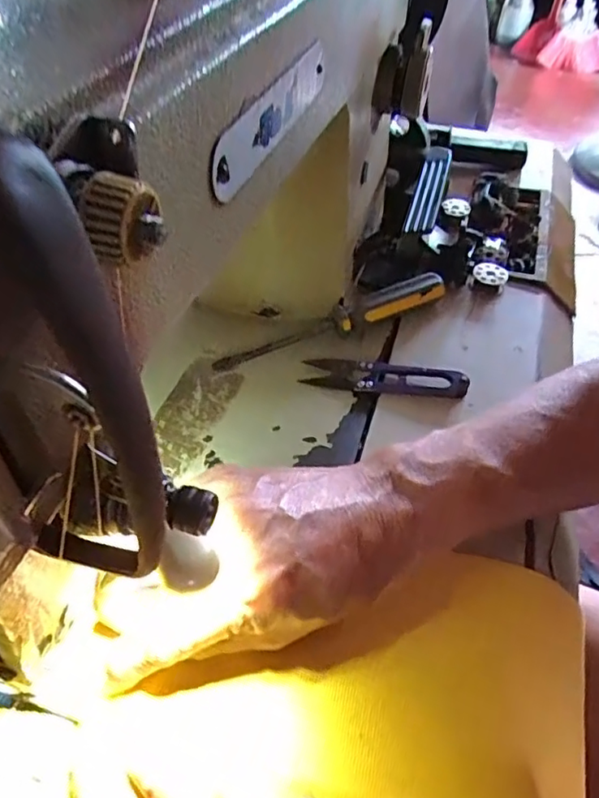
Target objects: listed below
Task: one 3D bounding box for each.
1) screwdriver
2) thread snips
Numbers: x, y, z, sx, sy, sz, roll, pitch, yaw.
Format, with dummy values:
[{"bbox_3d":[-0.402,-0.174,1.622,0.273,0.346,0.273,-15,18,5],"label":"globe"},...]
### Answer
[{"bbox_3d":[0.025,-0.050,0.387,0.166,0.023,0.024,-22,53,-20],"label":"screwdriver"},{"bbox_3d":[0.053,-0.015,0.364,0.099,0.009,0.026,5,49,2],"label":"thread snips"}]

